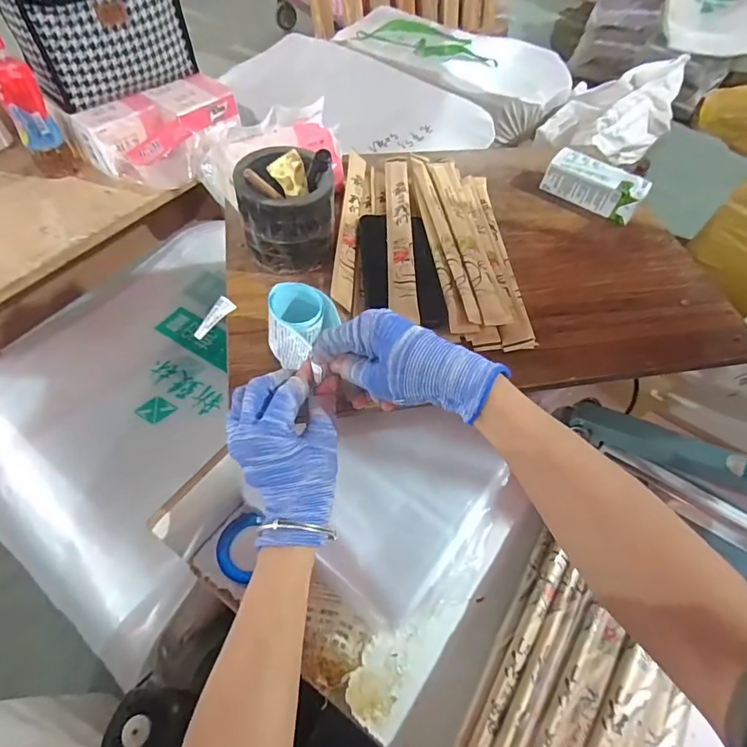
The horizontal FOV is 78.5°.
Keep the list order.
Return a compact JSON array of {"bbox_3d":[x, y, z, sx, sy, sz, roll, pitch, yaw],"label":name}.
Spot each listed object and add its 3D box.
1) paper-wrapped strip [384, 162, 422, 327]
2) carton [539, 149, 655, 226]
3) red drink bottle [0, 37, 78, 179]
[{"bbox_3d":[0.029,-0.165,0.518,0.030,0.011,0.272,2,56,-2],"label":"paper-wrapped strip"},{"bbox_3d":[0.287,-0.244,0.591,0.124,0.038,0.063,33,60,18],"label":"carton"},{"bbox_3d":[-0.579,-0.441,0.768,0.068,0.199,0.069,-31,63,-22],"label":"red drink bottle"}]

